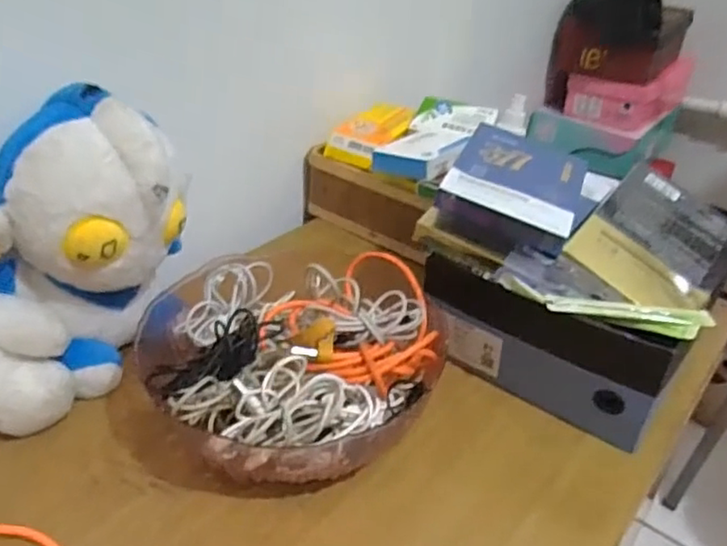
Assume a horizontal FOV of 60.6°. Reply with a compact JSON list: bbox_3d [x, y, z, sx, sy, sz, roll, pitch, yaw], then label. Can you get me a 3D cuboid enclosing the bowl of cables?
[{"bbox_3d":[-0.062,0.073,0.540,0.244,0.101,0.224,-12,38,-24],"label":"bowl of cables"}]

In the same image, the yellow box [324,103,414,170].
[{"bbox_3d":[0.017,-0.190,0.835,0.071,0.030,0.152,17,36,21],"label":"yellow box"}]

